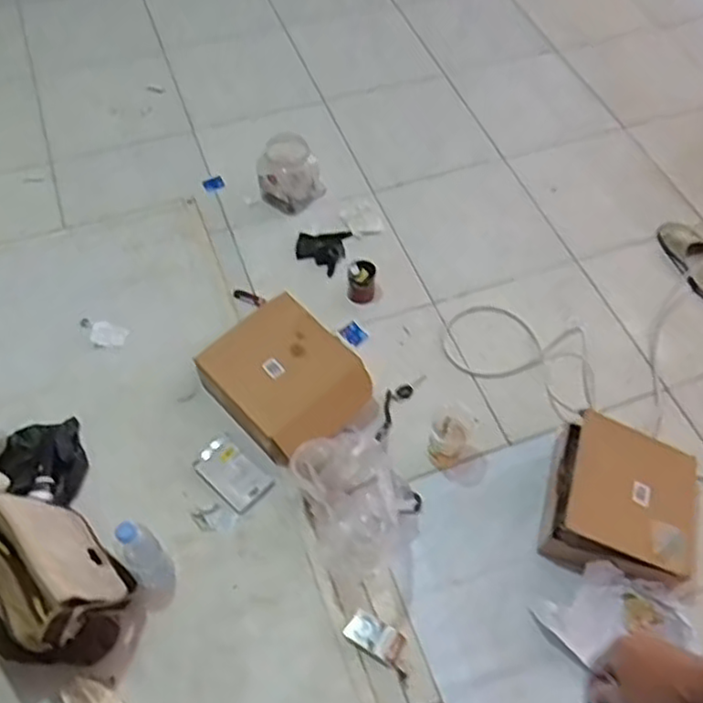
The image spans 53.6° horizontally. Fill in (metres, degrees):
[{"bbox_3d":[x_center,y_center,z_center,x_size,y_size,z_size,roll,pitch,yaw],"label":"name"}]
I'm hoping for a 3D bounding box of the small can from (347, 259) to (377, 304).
[{"bbox_3d":[0.025,-0.172,1.666,0.067,0.077,0.074,4,58,0],"label":"small can"}]

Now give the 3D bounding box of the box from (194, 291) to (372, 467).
[{"bbox_3d":[-0.139,0.061,1.497,0.316,0.125,0.263,40,65,22],"label":"box"}]

